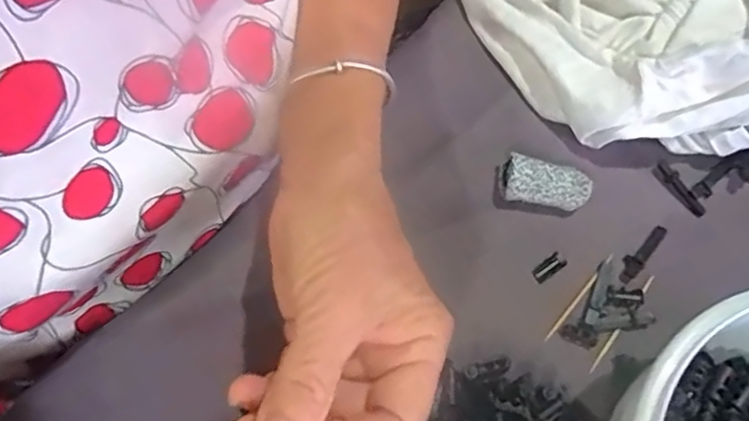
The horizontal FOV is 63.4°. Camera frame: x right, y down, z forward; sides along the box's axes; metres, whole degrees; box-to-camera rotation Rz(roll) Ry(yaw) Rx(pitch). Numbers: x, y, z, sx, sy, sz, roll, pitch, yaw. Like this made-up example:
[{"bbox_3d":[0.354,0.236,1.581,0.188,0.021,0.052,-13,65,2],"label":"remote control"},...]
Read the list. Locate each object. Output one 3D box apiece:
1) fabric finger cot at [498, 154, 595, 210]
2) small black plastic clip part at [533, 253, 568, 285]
[{"bbox_3d":[0.091,-0.013,0.325,0.047,0.018,0.023,8,67,4],"label":"fabric finger cot"},{"bbox_3d":[0.090,0.030,0.314,0.018,0.004,0.008,-33,70,-13],"label":"small black plastic clip part"}]

